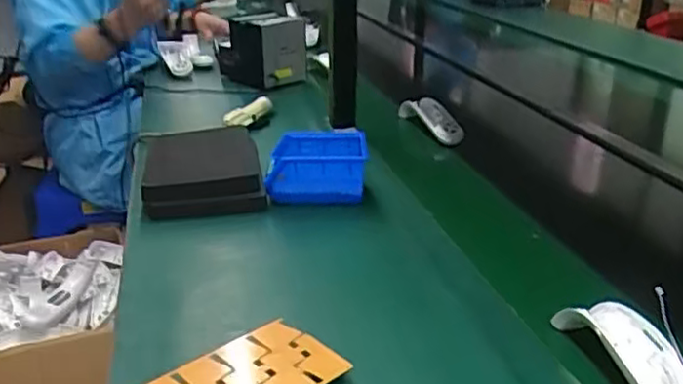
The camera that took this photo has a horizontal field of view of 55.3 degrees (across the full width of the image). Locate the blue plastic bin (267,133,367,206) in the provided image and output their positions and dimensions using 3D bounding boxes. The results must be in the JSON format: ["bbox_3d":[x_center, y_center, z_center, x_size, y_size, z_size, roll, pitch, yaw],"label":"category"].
[{"bbox_3d":[-0.033,-0.035,0.913,0.135,0.067,0.107,1,23,2],"label":"blue plastic bin"}]

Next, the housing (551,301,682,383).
[{"bbox_3d":[0.255,0.150,0.549,0.052,0.046,0.188,-5,24,-11],"label":"housing"}]

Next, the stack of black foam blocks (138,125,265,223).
[{"bbox_3d":[-0.215,-0.043,0.984,0.159,0.058,0.291,-6,24,-13],"label":"stack of black foam blocks"}]

